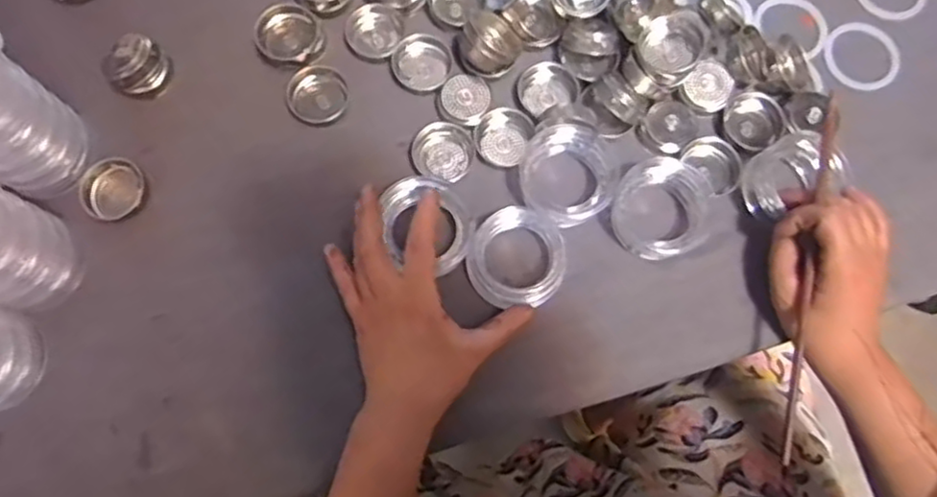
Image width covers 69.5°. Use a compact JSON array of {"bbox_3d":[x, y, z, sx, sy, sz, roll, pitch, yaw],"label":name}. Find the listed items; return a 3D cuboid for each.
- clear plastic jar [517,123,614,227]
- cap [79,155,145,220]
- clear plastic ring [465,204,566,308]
[{"bbox_3d":[0.070,-0.054,0.483,0.066,0.024,0.072,0,75,-1],"label":"clear plastic jar"},{"bbox_3d":[-0.253,-0.041,0.481,0.042,0.011,0.042,0,75,-1],"label":"cap"},{"bbox_3d":[0.033,0.005,0.480,0.067,0.019,0.069,0,78,-1],"label":"clear plastic ring"}]

